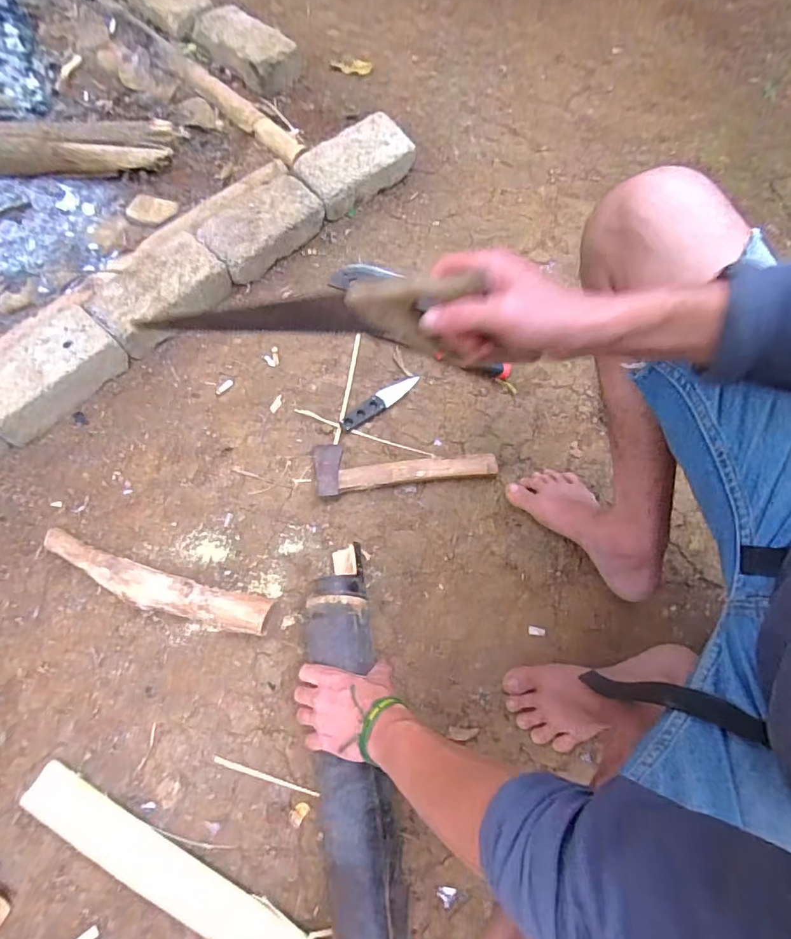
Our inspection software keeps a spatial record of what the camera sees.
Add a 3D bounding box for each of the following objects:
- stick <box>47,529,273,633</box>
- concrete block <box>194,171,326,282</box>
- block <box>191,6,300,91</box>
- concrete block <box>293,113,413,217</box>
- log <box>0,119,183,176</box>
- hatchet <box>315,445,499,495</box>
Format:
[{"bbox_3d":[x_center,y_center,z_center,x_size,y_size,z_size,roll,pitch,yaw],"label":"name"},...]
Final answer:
[{"bbox_3d":[-0.328,0.151,0.669,0.335,0.052,0.054,17,72,4],"label":"stick"},{"bbox_3d":[-0.236,-0.427,0.872,0.203,0.053,0.136,-40,77,-13],"label":"concrete block"},{"bbox_3d":[-0.299,-0.826,1.002,0.200,0.085,0.113,19,73,5],"label":"block"},{"bbox_3d":[-0.075,-0.555,0.929,0.212,0.076,0.113,-40,77,-13],"label":"concrete block"},{"bbox_3d":[-0.620,-0.537,0.843,0.480,0.070,0.064,-11,73,-5],"label":"log"},{"bbox_3d":[0.015,-0.008,0.754,0.267,0.022,0.080,-3,72,-3],"label":"hatchet"}]

